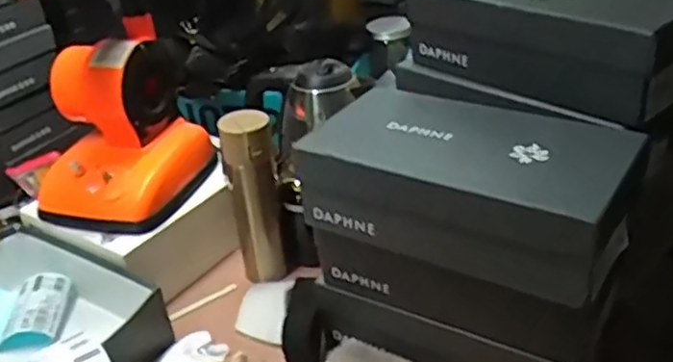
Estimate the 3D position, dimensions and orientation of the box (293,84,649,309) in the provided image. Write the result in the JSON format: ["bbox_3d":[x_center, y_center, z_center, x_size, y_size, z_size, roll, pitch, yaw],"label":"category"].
[{"bbox_3d":[0.134,-0.011,0.674,0.292,0.105,0.179,15,37,31],"label":"box"}]

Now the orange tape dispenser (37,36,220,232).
[{"bbox_3d":[-0.288,-0.074,0.911,0.171,0.192,0.210,8,33,21],"label":"orange tape dispenser"}]

